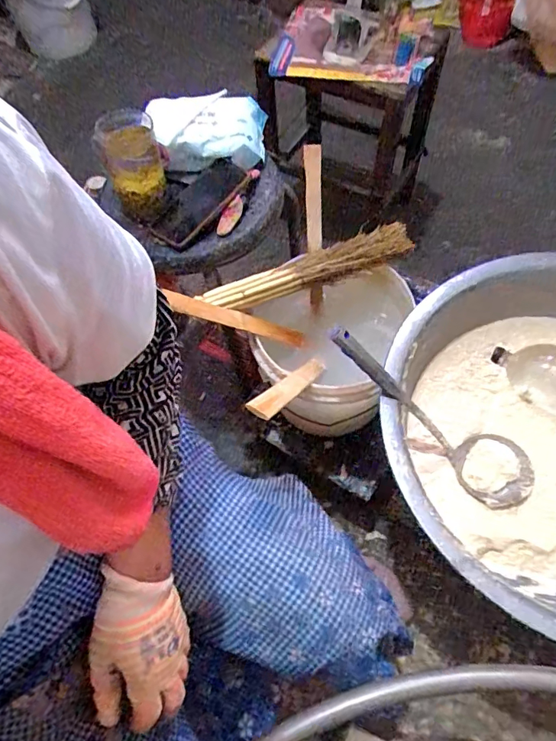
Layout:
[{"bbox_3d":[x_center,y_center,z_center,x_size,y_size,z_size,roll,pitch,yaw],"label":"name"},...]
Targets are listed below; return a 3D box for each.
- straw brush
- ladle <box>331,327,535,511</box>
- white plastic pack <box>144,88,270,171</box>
[{"bbox_3d":[0.049,-0.152,0.718,0.320,0.040,0.054,-23,63,-10],"label":"straw brush"},{"bbox_3d":[0.207,0.065,0.647,0.366,0.080,0.109,38,63,-20],"label":"ladle"},{"bbox_3d":[-0.116,-0.385,0.756,0.188,0.051,0.122,4,62,6],"label":"white plastic pack"}]

